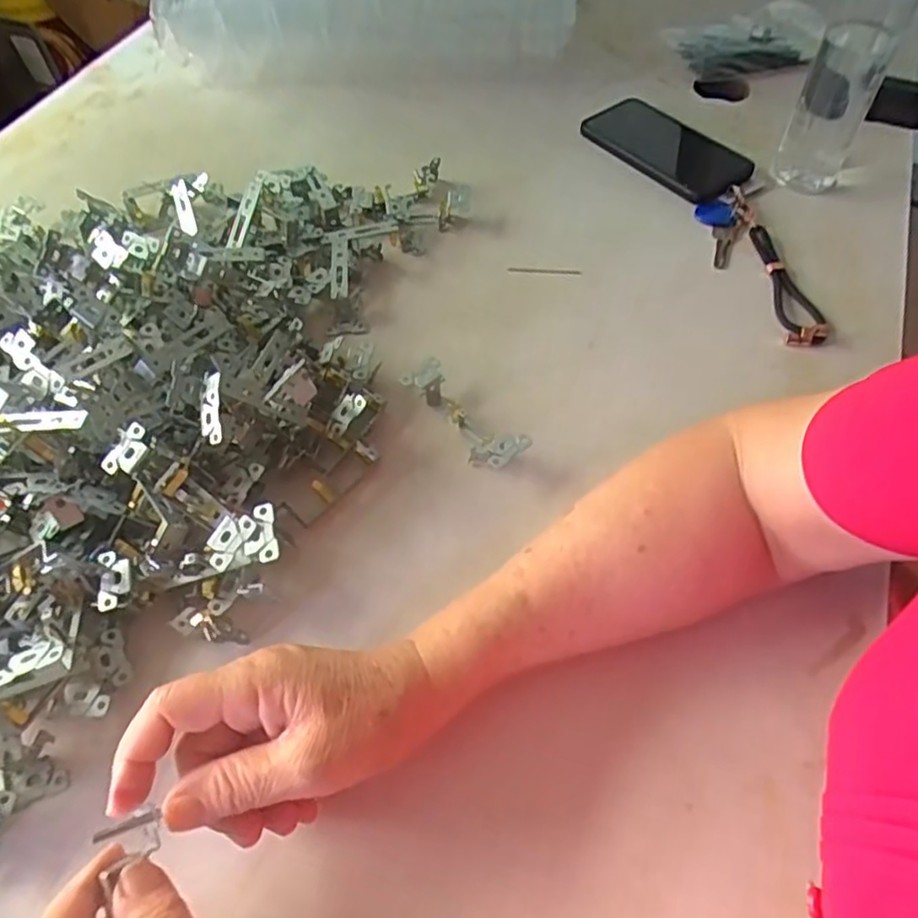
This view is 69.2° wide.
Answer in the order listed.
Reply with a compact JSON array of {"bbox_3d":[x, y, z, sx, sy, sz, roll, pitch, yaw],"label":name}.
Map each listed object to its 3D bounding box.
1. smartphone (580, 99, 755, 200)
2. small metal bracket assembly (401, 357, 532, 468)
[{"bbox_3d":[0.202,-0.304,0.646,0.088,0.015,0.170,-33,61,-16],"label":"smartphone"},{"bbox_3d":[0.003,-0.029,0.469,0.031,0.027,0.102,-38,63,-19],"label":"small metal bracket assembly"}]

